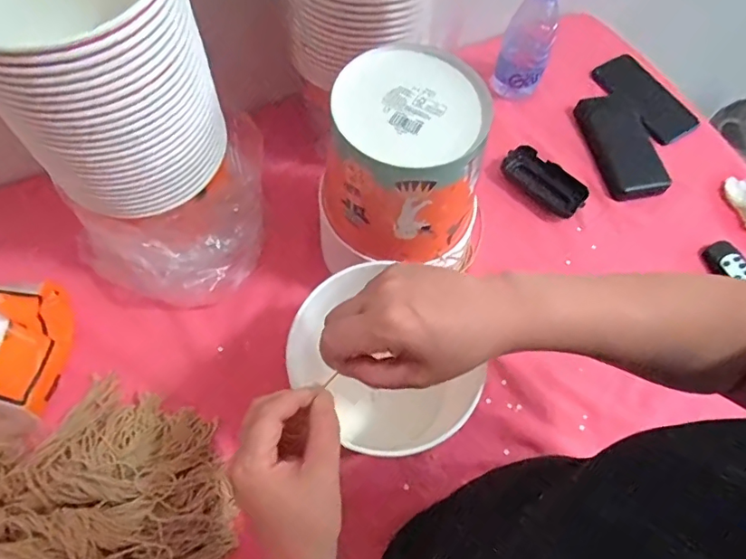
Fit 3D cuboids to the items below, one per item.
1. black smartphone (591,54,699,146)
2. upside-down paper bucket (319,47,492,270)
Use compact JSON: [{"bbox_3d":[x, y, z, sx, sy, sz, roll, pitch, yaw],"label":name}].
[{"bbox_3d":[0.392,-0.264,0.730,0.090,0.012,0.153,-29,70,-15],"label":"black smartphone"},{"bbox_3d":[0.028,-0.114,0.475,0.132,0.135,0.147,4,65,-1],"label":"upside-down paper bucket"}]

